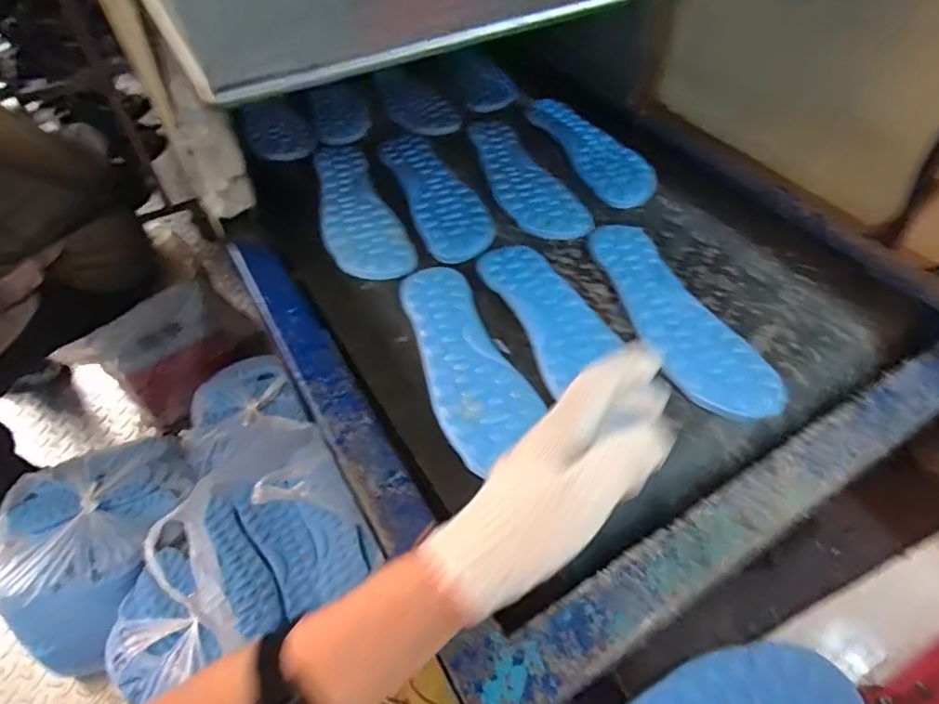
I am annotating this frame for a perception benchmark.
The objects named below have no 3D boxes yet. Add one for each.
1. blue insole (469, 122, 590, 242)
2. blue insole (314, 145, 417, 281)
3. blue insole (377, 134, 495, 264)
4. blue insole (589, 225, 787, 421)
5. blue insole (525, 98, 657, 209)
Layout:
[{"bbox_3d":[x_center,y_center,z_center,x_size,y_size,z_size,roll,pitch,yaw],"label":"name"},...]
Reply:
[{"bbox_3d":[0.059,-0.224,0.717,0.083,0.014,0.266,-20,53,-14],"label":"blue insole"},{"bbox_3d":[-0.143,-0.179,0.683,0.088,0.012,0.278,-20,53,-13],"label":"blue insole"},{"bbox_3d":[-0.039,-0.196,0.695,0.085,0.018,0.245,-19,52,-12],"label":"blue insole"},{"bbox_3d":[0.194,-0.043,0.558,0.083,0.016,0.262,-17,52,-11],"label":"blue insole"},{"bbox_3d":[0.157,-0.272,0.748,0.086,0.011,0.254,-21,53,-14],"label":"blue insole"}]

